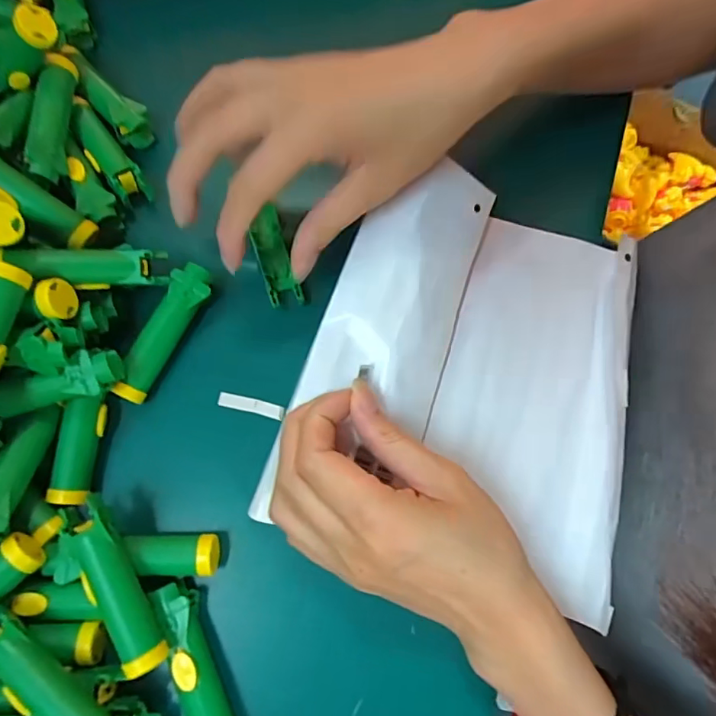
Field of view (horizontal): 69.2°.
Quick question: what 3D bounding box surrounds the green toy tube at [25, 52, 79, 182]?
[{"bbox_3d":[-0.175,-0.138,0.299,0.016,0.024,0.077,-2,75,-2],"label":"green toy tube"}]

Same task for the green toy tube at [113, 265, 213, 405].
[{"bbox_3d":[-0.106,-0.014,0.282,0.020,0.014,0.079,29,77,6],"label":"green toy tube"}]

